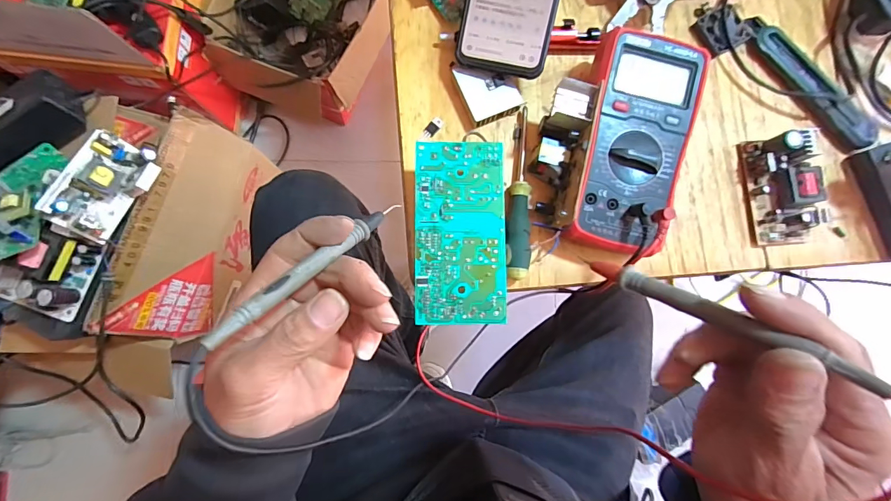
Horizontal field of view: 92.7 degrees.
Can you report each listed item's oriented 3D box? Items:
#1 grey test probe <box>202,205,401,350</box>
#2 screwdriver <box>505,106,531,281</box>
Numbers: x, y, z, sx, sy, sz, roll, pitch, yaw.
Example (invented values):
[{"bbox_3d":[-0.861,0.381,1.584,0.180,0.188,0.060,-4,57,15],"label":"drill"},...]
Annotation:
[{"bbox_3d":[-0.068,0.005,0.234,0.010,0.007,0.143,44,45,2],"label":"grey test probe"},{"bbox_3d":[0.068,-0.051,0.374,0.025,0.018,0.153,5,83,-3],"label":"screwdriver"}]

